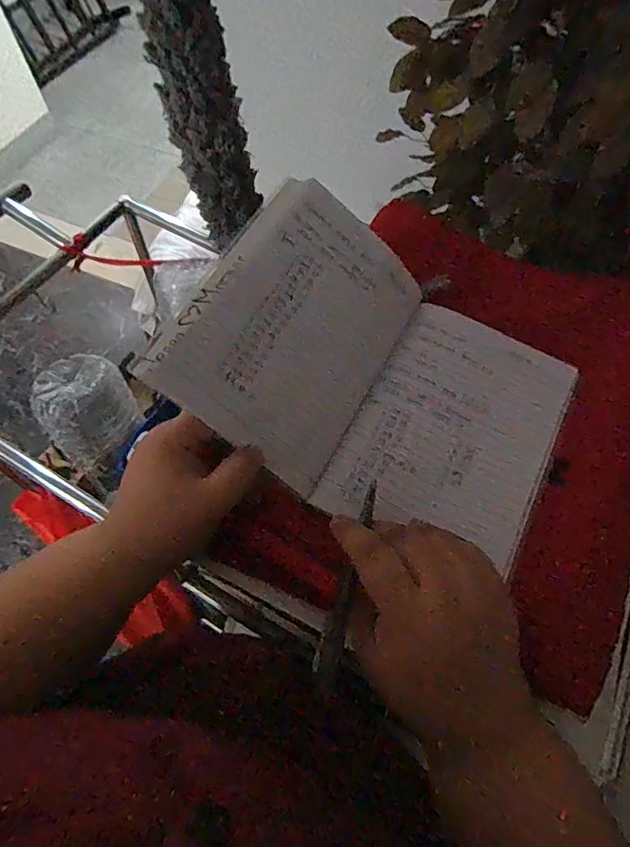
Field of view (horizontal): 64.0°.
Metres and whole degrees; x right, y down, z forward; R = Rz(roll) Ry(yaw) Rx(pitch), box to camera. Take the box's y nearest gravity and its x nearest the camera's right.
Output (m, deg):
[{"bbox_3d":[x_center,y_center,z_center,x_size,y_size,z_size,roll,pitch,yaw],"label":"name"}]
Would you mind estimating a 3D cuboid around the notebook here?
[{"bbox_3d":[0.048,-0.034,0.370,0.273,0.038,0.201,34,69,-8],"label":"notebook"}]

